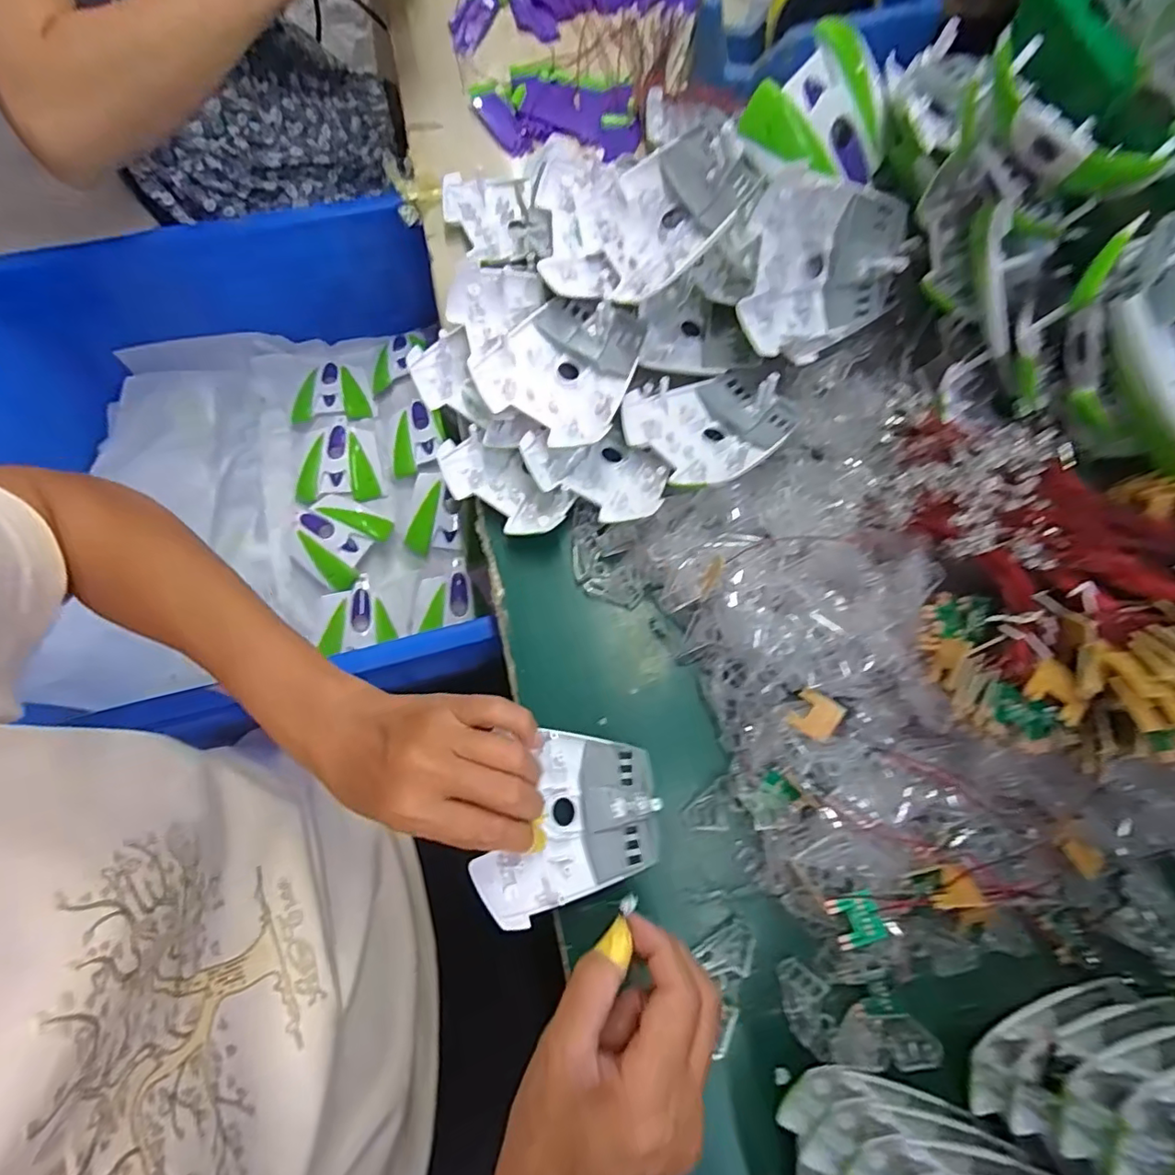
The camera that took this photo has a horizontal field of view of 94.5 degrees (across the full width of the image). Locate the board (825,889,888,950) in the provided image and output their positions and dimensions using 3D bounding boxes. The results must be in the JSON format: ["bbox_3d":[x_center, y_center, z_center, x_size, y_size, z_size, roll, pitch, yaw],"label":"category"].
[{"bbox_3d":[0.146,0.181,0.296,0.025,0.004,0.024,-16,67,-1],"label":"board"}]

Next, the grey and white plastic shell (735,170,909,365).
[{"bbox_3d":[0.159,-0.209,0.367,0.117,0.100,0.024,-1,29,-17],"label":"grey and white plastic shell"}]

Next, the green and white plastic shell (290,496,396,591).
[{"bbox_3d":[-0.269,-0.051,0.576,0.093,0.021,0.091,23,75,7],"label":"green and white plastic shell"}]

